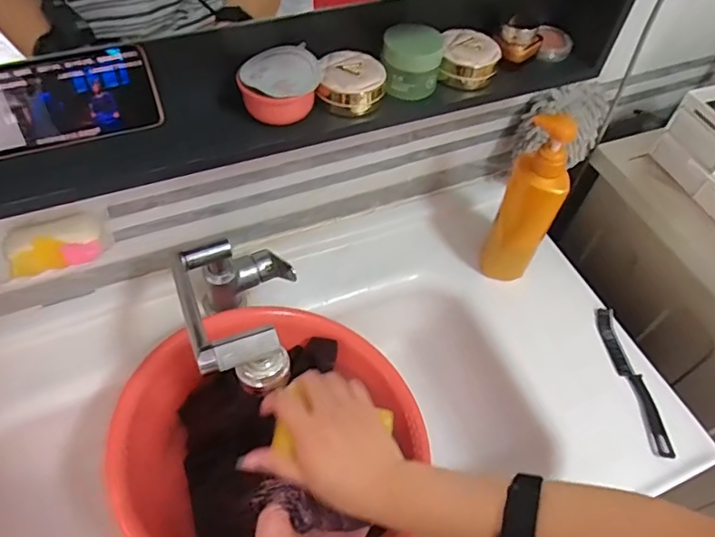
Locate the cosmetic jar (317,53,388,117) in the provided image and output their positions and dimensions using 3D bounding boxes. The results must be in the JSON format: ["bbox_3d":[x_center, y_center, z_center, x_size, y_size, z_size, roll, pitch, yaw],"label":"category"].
[{"bbox_3d":[-0.005,-0.193,0.555,0.066,0.044,0.063,2,53,-3],"label":"cosmetic jar"}]

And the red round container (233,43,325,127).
[{"bbox_3d":[-0.075,-0.183,0.526,0.071,0.042,0.072,2,53,-3],"label":"red round container"}]

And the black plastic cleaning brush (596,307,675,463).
[{"bbox_3d":[0.369,0.148,0.715,0.027,0.015,0.210,-5,54,-8],"label":"black plastic cleaning brush"}]

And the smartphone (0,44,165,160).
[{"bbox_3d":[-0.266,-0.145,0.469,0.168,0.078,0.009,-18,41,-15],"label":"smartphone"}]

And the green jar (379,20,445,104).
[{"bbox_3d":[0.056,-0.217,0.556,0.062,0.056,0.057,2,53,-3],"label":"green jar"}]

